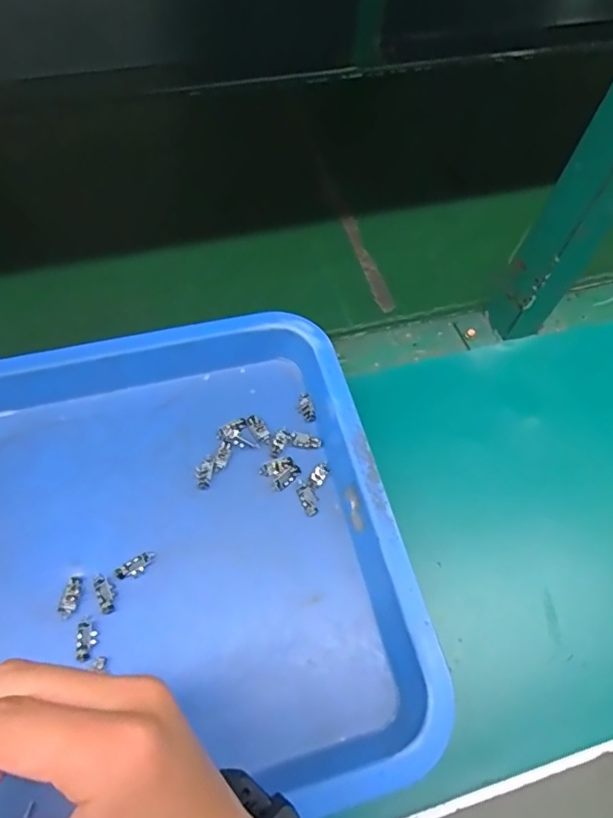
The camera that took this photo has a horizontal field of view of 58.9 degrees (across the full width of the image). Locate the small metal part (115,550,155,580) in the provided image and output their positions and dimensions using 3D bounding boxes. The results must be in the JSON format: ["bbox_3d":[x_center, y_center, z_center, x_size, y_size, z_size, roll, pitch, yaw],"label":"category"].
[{"bbox_3d":[-0.118,0.109,0.377,0.027,0.004,0.012,-31,67,-20],"label":"small metal part"}]

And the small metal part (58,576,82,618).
[{"bbox_3d":[-0.158,0.126,0.364,0.011,0.004,0.026,6,60,-1],"label":"small metal part"}]

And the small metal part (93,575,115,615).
[{"bbox_3d":[-0.136,0.124,0.366,0.011,0.004,0.026,-20,64,-14],"label":"small metal part"}]

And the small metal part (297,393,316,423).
[{"bbox_3d":[0.000,-0.001,0.450,0.013,0.005,0.026,-15,63,-12],"label":"small metal part"}]

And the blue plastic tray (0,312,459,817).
[{"bbox_3d":[-0.157,0.114,0.360,0.442,0.041,0.356,-11,62,-10],"label":"blue plastic tray"}]

